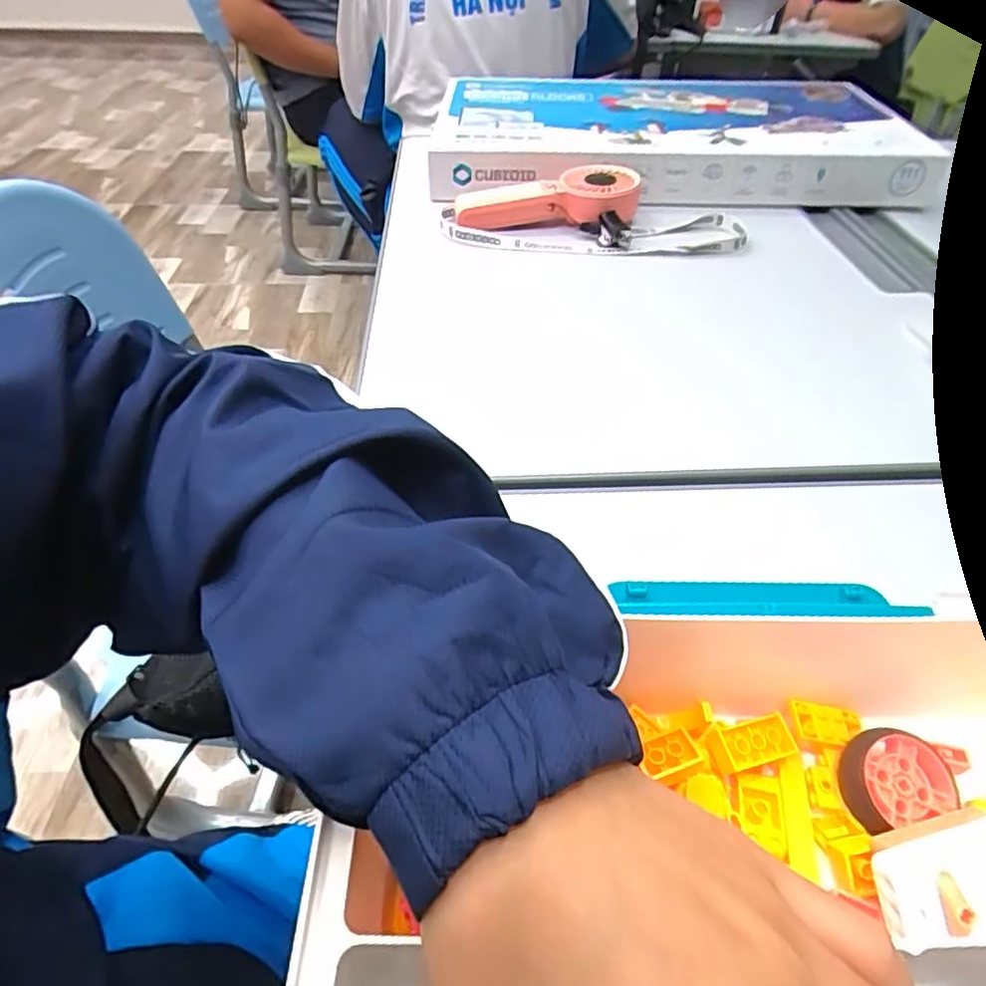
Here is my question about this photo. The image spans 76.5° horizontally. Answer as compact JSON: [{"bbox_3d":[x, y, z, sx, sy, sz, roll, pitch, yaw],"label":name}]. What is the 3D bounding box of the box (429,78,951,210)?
[{"bbox_3d":[0.212,-0.437,0.769,0.549,0.061,0.327,2,45,1],"label":"box"}]

